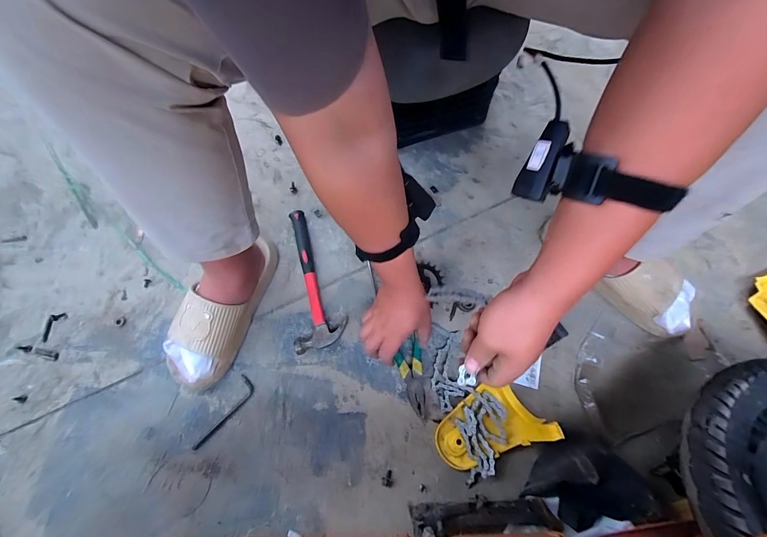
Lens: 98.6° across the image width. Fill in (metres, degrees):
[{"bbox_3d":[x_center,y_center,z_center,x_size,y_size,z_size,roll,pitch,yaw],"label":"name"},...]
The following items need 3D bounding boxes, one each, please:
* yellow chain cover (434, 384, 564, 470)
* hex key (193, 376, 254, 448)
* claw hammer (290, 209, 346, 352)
[{"bbox_3d":[0.155,0.237,0.499,0.156,0.085,0.095,-21,69,-8],"label":"yellow chain cover"},{"bbox_3d":[-0.262,0.244,0.551,0.033,0.004,0.129,27,70,11],"label":"hex key"},{"bbox_3d":[-0.135,0.012,0.634,0.090,0.026,0.282,-11,68,-4],"label":"claw hammer"}]

